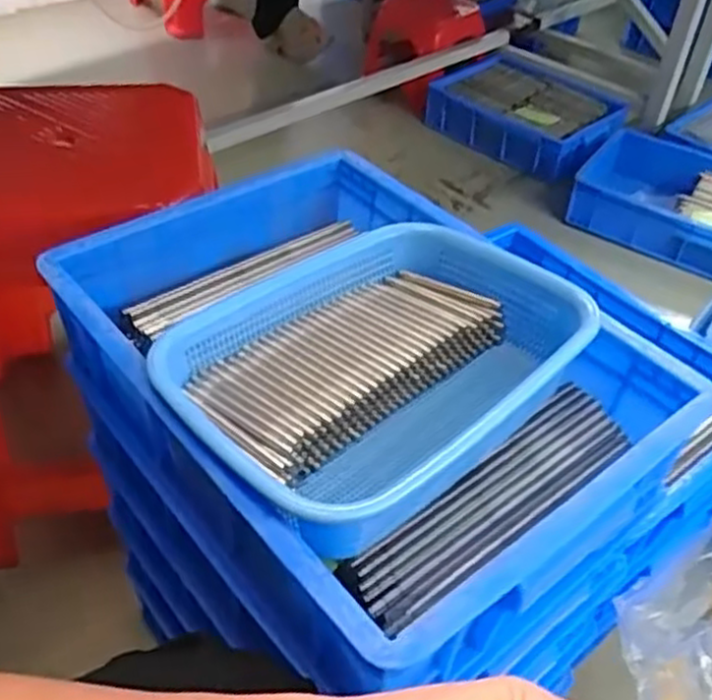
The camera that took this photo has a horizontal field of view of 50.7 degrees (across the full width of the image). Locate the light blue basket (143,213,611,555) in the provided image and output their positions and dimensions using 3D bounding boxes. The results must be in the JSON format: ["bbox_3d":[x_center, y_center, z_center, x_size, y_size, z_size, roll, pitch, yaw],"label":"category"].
[{"bbox_3d":[0.019,0.010,0.529,0.202,0.081,0.296,34,50,28],"label":"light blue basket"}]

